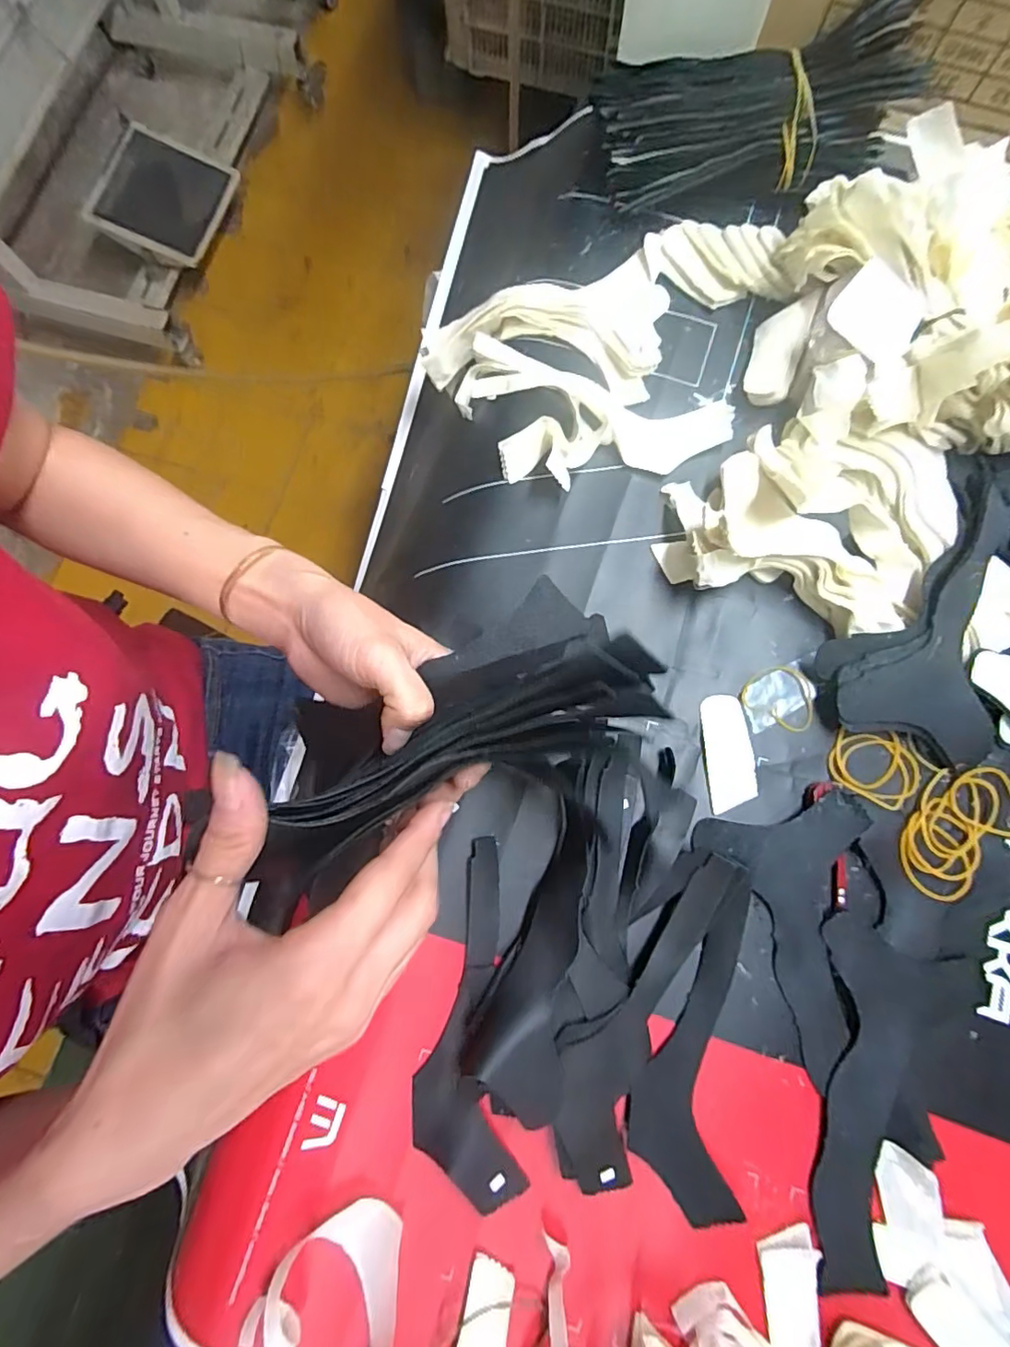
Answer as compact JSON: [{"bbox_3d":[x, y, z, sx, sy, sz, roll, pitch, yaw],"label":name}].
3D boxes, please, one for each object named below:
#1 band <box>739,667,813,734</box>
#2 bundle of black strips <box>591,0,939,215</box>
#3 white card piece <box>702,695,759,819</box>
[{"bbox_3d":[0.172,0.013,0.339,0.046,0.004,0.036,26,81,5],"label":"band"},{"bbox_3d":[0.164,-0.380,0.372,0.203,0.076,0.072,5,80,17],"label":"bundle of black strips"},{"bbox_3d":[0.137,0.048,0.333,0.028,0.004,0.068,-4,80,0],"label":"white card piece"}]

